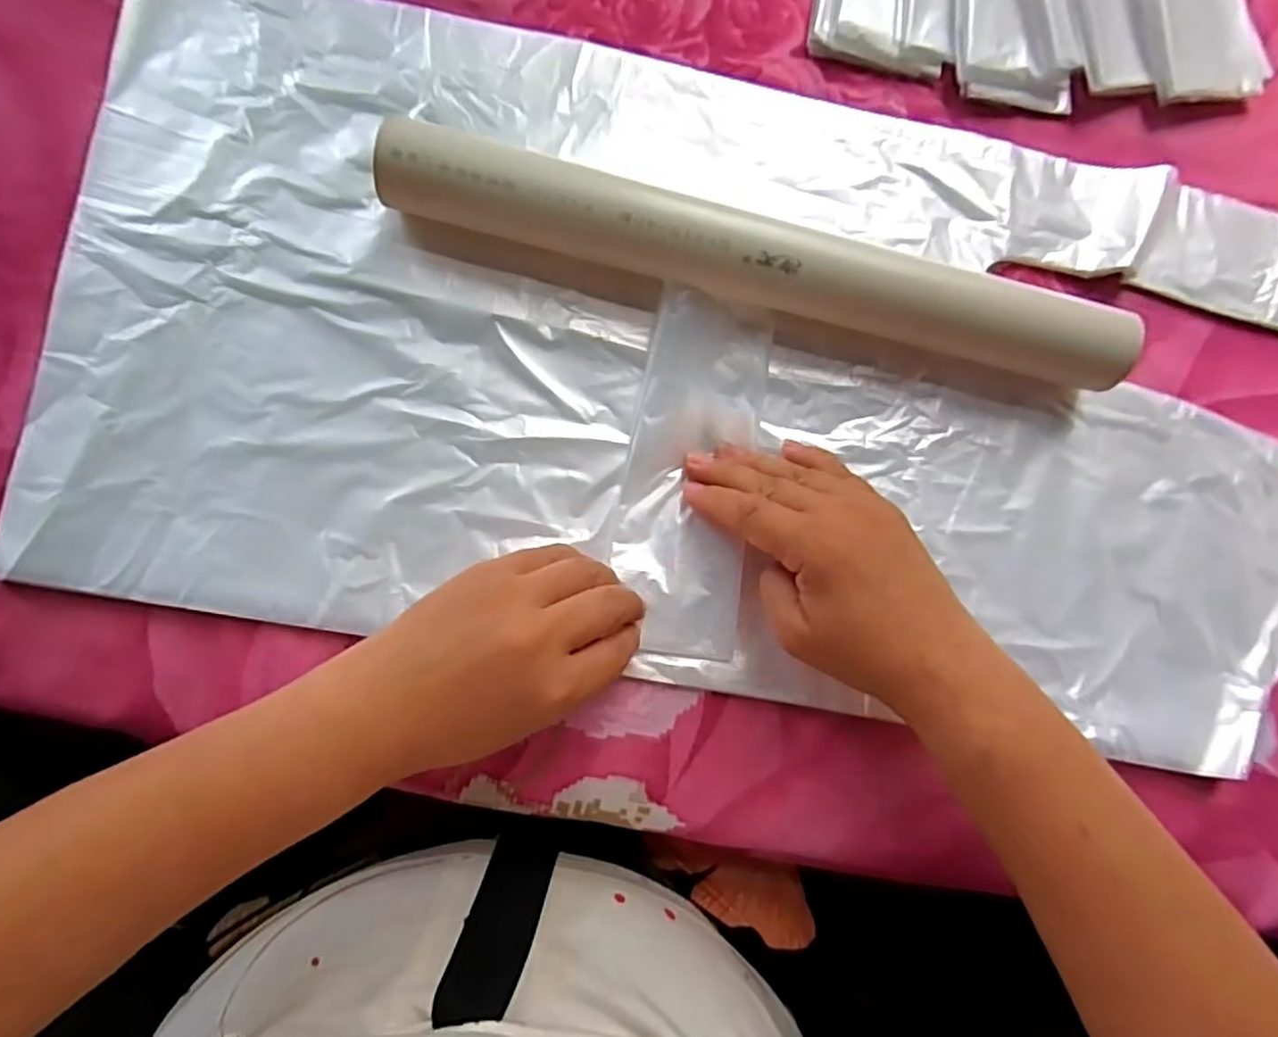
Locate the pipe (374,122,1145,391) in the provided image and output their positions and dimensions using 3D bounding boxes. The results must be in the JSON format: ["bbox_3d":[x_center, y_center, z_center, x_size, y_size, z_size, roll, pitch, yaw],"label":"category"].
[{"bbox_3d":[0.057,-0.118,0.316,0.350,0.047,0.048,14,84,-3],"label":"pipe"}]

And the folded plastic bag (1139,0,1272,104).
[{"bbox_3d":[0.298,-0.265,0.365,0.064,0.016,0.085,-14,86,-6],"label":"folded plastic bag"}]

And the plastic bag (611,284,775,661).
[{"bbox_3d":[0.025,-0.022,0.326,0.061,0.012,0.168,8,86,-5],"label":"plastic bag"}]

